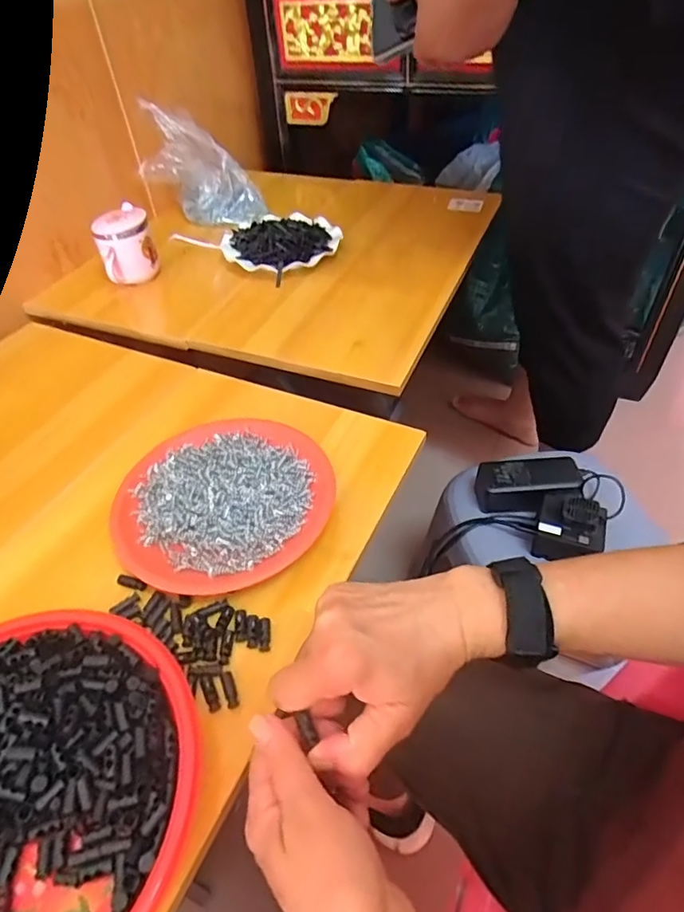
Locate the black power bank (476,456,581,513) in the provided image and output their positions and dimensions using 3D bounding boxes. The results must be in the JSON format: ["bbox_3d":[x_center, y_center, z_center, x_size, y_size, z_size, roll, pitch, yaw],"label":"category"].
[{"bbox_3d":[0.248,0.041,0.708,0.134,0.046,0.065,-3,47,2],"label":"black power bank"}]

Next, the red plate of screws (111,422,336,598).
[{"bbox_3d":[-0.108,0.041,0.480,0.175,0.026,0.190,-2,47,3],"label":"red plate of screws"}]

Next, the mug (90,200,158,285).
[{"bbox_3d":[-0.323,-0.311,0.796,0.079,0.105,0.074,-18,48,-12],"label":"mug"}]

